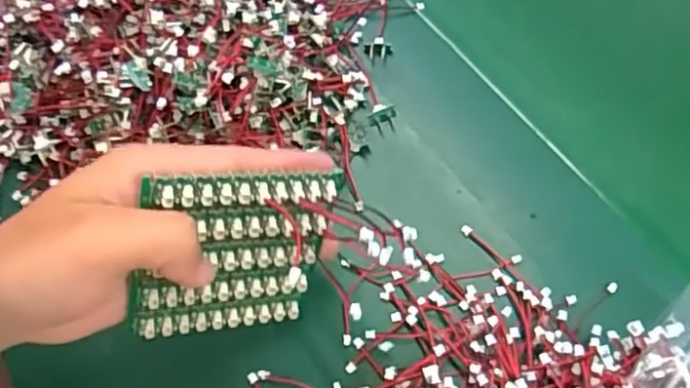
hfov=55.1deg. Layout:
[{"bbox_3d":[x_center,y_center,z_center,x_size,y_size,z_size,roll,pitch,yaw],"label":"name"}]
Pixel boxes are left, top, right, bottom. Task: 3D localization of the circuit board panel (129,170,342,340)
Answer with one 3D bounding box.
[{"bbox_3d":[-0.048,0.028,0.281,0.077,0.083,0.006,-1,37,-28],"label":"circuit board panel"}]

